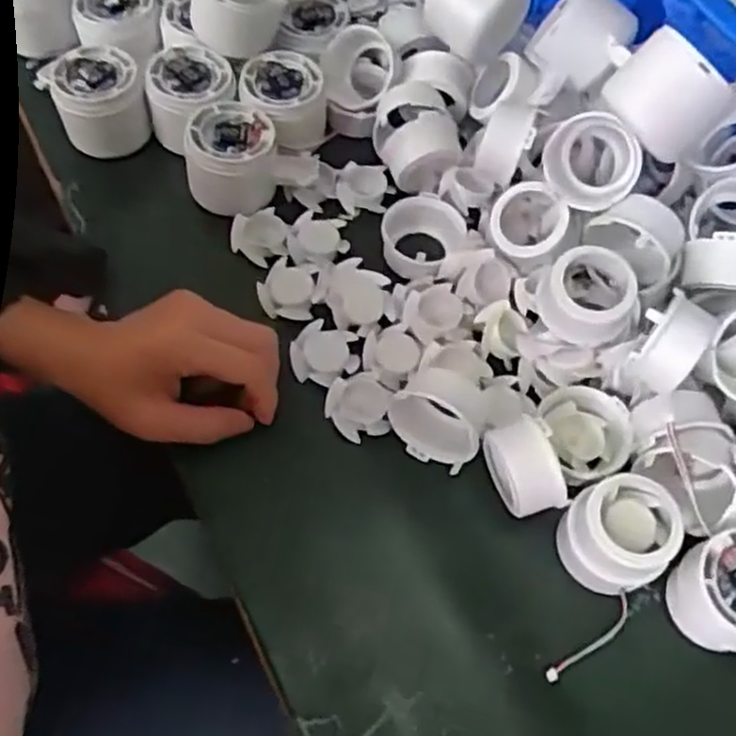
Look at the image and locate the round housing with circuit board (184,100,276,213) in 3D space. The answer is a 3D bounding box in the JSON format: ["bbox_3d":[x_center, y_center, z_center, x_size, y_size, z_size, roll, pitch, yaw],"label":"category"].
[{"bbox_3d":[-0.088,-0.134,0.476,0.053,0.048,0.055,1,63,-2],"label":"round housing with circuit board"}]

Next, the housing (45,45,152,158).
[{"bbox_3d":[-0.178,-0.175,0.492,0.060,0.047,0.060,1,63,-2],"label":"housing"}]

